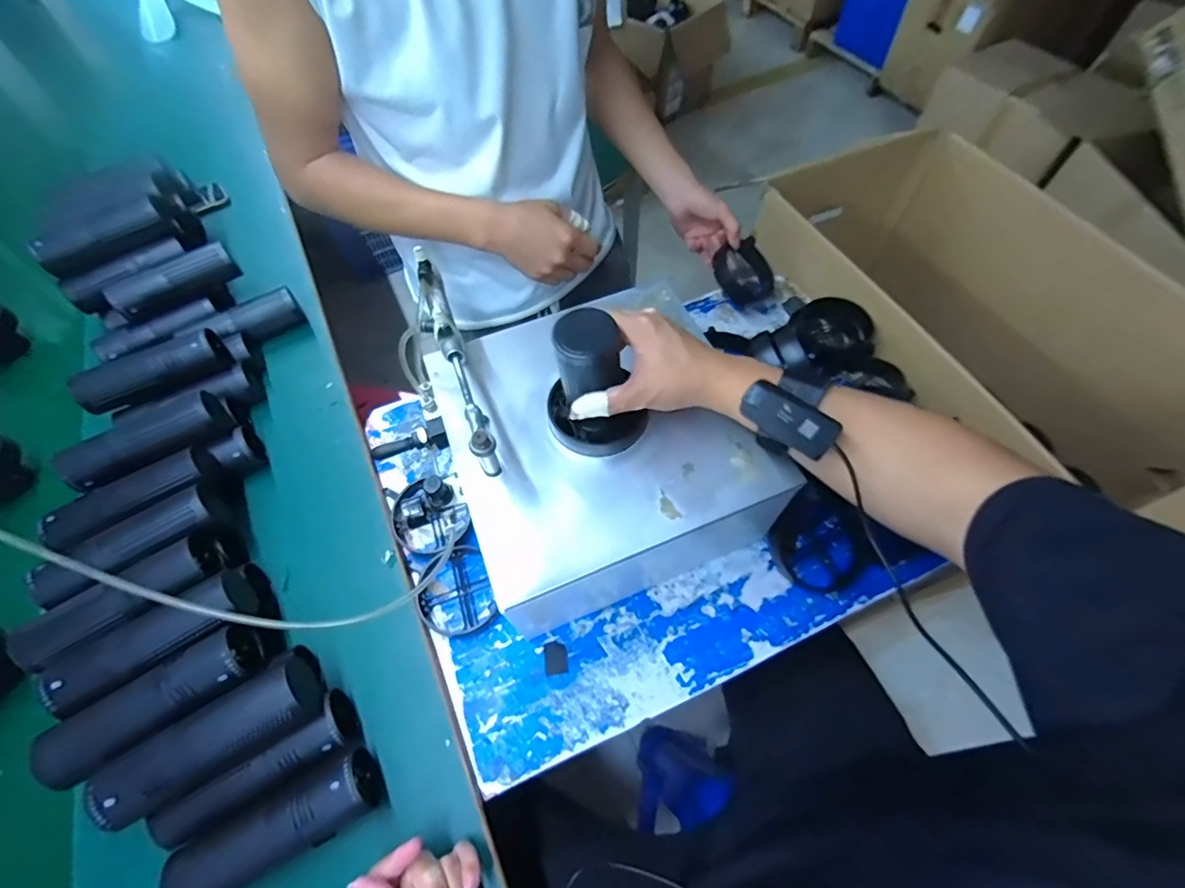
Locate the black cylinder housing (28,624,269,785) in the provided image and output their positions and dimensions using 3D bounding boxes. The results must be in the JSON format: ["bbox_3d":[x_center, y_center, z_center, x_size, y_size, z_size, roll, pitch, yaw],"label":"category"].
[{"bbox_3d":[-0.385,0.233,0.451,0.168,0.045,0.059,-35,65,-17],"label":"black cylinder housing"}]

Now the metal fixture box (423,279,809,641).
[{"bbox_3d":[0.019,0.016,0.576,0.314,0.166,0.313,-20,61,-10],"label":"metal fixture box"}]

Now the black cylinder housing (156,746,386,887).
[{"bbox_3d":[-0.274,0.344,0.446,0.165,0.058,0.061,-26,62,-13],"label":"black cylinder housing"}]

